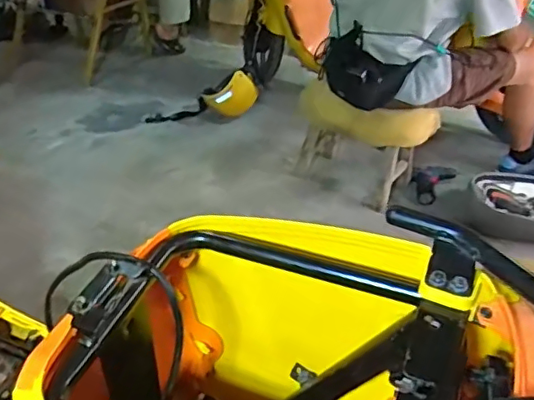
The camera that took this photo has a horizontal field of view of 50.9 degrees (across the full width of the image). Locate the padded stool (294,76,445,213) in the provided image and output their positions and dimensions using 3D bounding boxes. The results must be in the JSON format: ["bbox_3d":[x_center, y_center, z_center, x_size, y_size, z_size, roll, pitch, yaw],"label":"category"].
[{"bbox_3d":[0.310,-0.190,1.756,0.421,0.320,0.225,23,37,30],"label":"padded stool"}]

